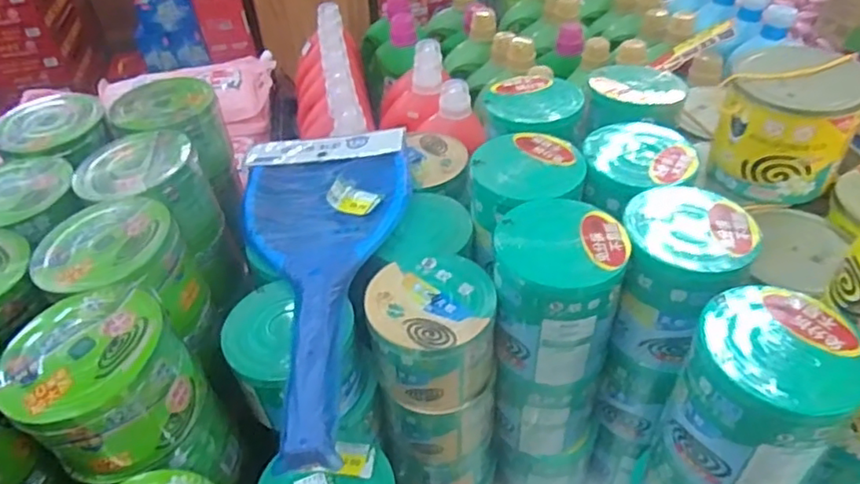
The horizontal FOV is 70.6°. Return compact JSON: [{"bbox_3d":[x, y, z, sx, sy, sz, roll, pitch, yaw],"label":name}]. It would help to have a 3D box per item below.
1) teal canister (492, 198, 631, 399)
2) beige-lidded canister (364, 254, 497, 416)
[{"bbox_3d":[0.142,0.064,0.685,0.138,0.193,0.143,1,42,5],"label":"teal canister"},{"bbox_3d":[0.005,0.104,0.669,0.129,0.125,0.123,-2,42,2],"label":"beige-lidded canister"}]

